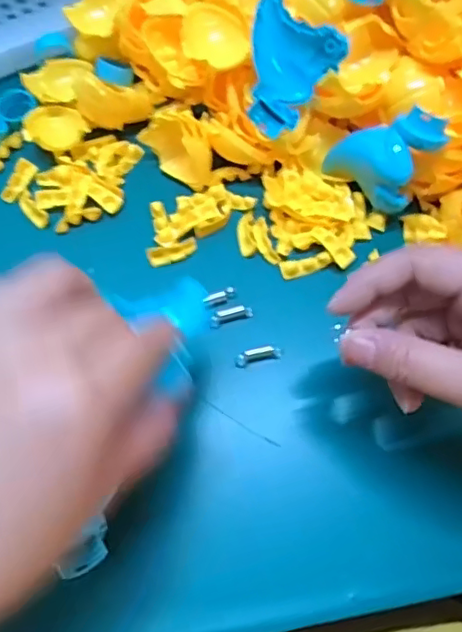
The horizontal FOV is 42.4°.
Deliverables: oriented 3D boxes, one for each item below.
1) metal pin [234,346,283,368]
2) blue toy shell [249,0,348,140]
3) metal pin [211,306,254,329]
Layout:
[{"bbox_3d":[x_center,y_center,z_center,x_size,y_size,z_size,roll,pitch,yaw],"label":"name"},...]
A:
[{"bbox_3d":[0.015,0.022,0.337,0.027,0.005,0.008,-14,69,-6],"label":"metal pin"},{"bbox_3d":[0.029,-0.143,0.351,0.054,0.026,0.067,31,99,2],"label":"blue toy shell"},{"bbox_3d":[0.000,-0.001,0.342,0.025,0.005,0.008,-14,69,-6],"label":"metal pin"}]

